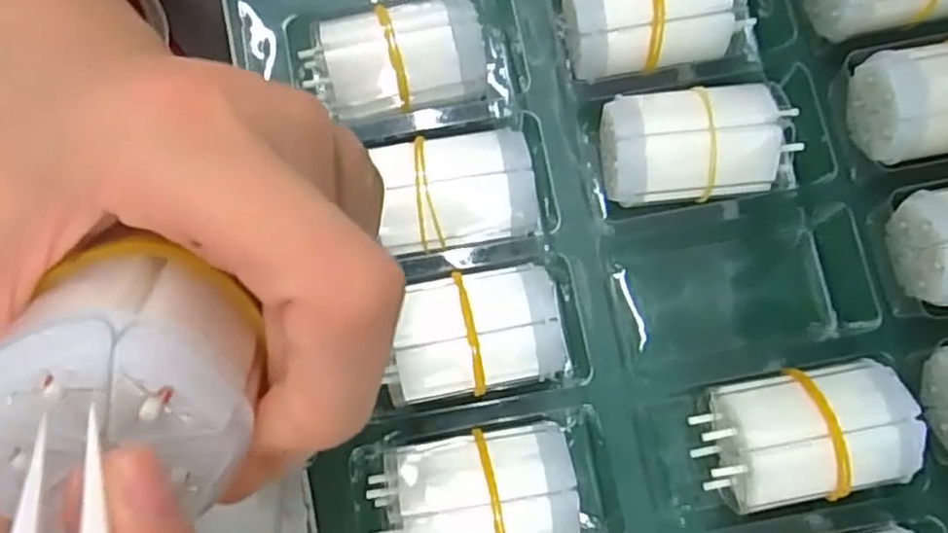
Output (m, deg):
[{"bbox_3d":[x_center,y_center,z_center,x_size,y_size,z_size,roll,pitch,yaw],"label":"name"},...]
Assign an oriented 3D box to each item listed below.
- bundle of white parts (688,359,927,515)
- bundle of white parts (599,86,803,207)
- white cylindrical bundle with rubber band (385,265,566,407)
[{"bbox_3d":[0.106,0.056,0.236,0.064,0.039,0.041,-7,79,0],"label":"bundle of white parts"},{"bbox_3d":[0.077,-0.041,0.257,0.062,0.037,0.037,-3,79,0],"label":"bundle of white parts"},{"bbox_3d":[0.001,0.023,0.245,0.055,0.038,0.040,-5,79,0],"label":"white cylindrical bundle with rubber band"}]

